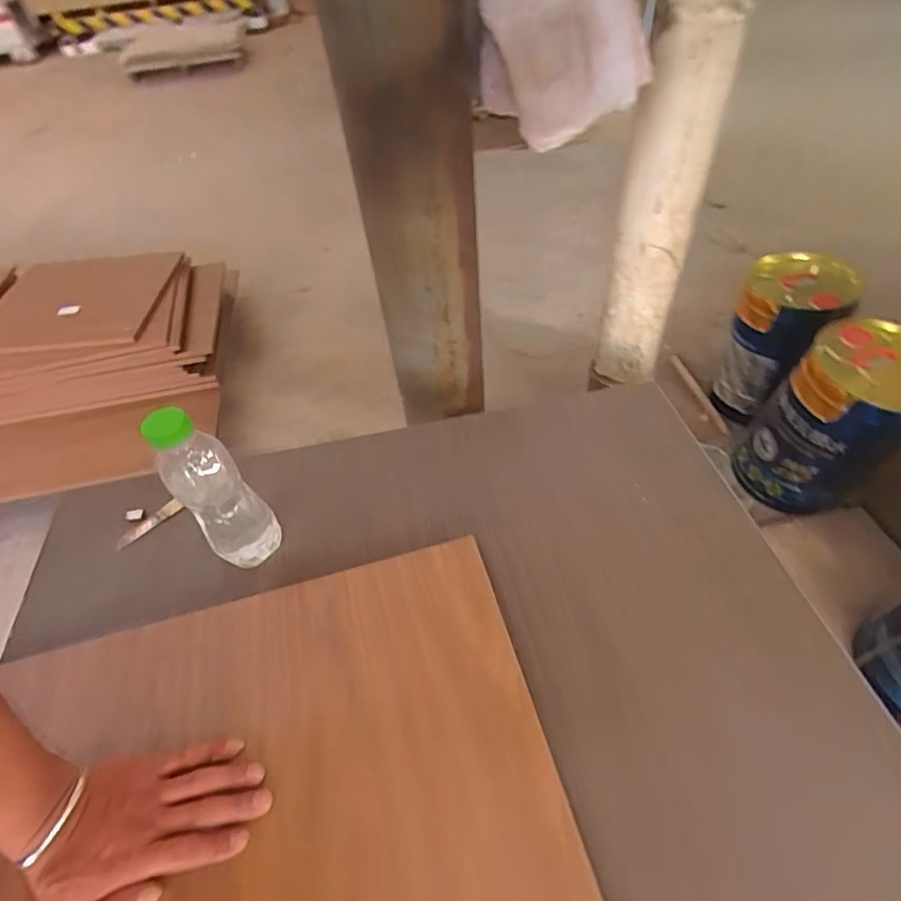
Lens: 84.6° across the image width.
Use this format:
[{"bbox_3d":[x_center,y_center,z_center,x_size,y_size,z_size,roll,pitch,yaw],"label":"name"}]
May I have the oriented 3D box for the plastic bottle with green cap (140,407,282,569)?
[{"bbox_3d":[-0.249,0.041,0.521,0.078,0.214,0.066,-36,57,-22],"label":"plastic bottle with green cap"}]

